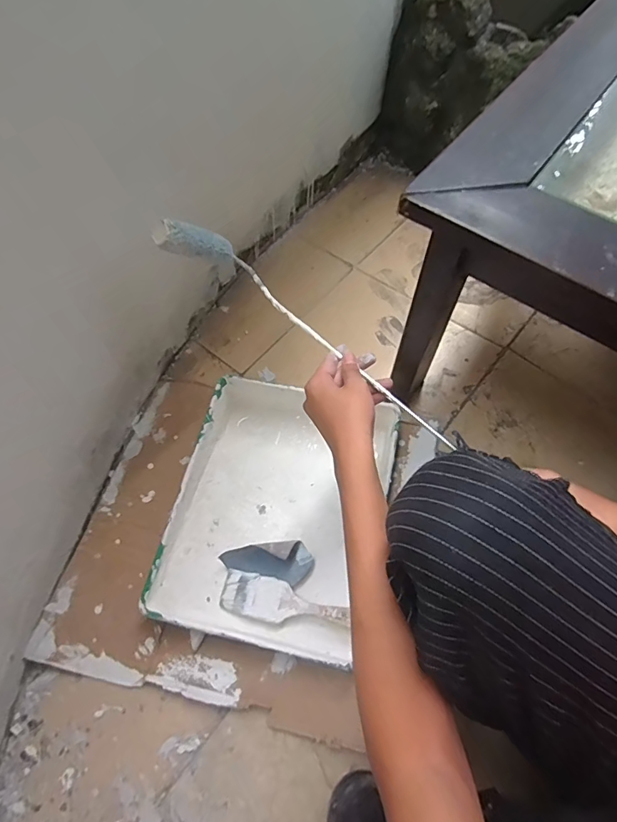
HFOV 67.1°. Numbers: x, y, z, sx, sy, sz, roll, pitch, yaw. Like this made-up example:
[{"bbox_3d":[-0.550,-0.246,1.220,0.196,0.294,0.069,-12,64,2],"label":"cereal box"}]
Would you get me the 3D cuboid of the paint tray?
[{"bbox_3d":[-0.037,0.134,0.663,0.290,0.070,0.364,13,61,6],"label":"paint tray"}]

